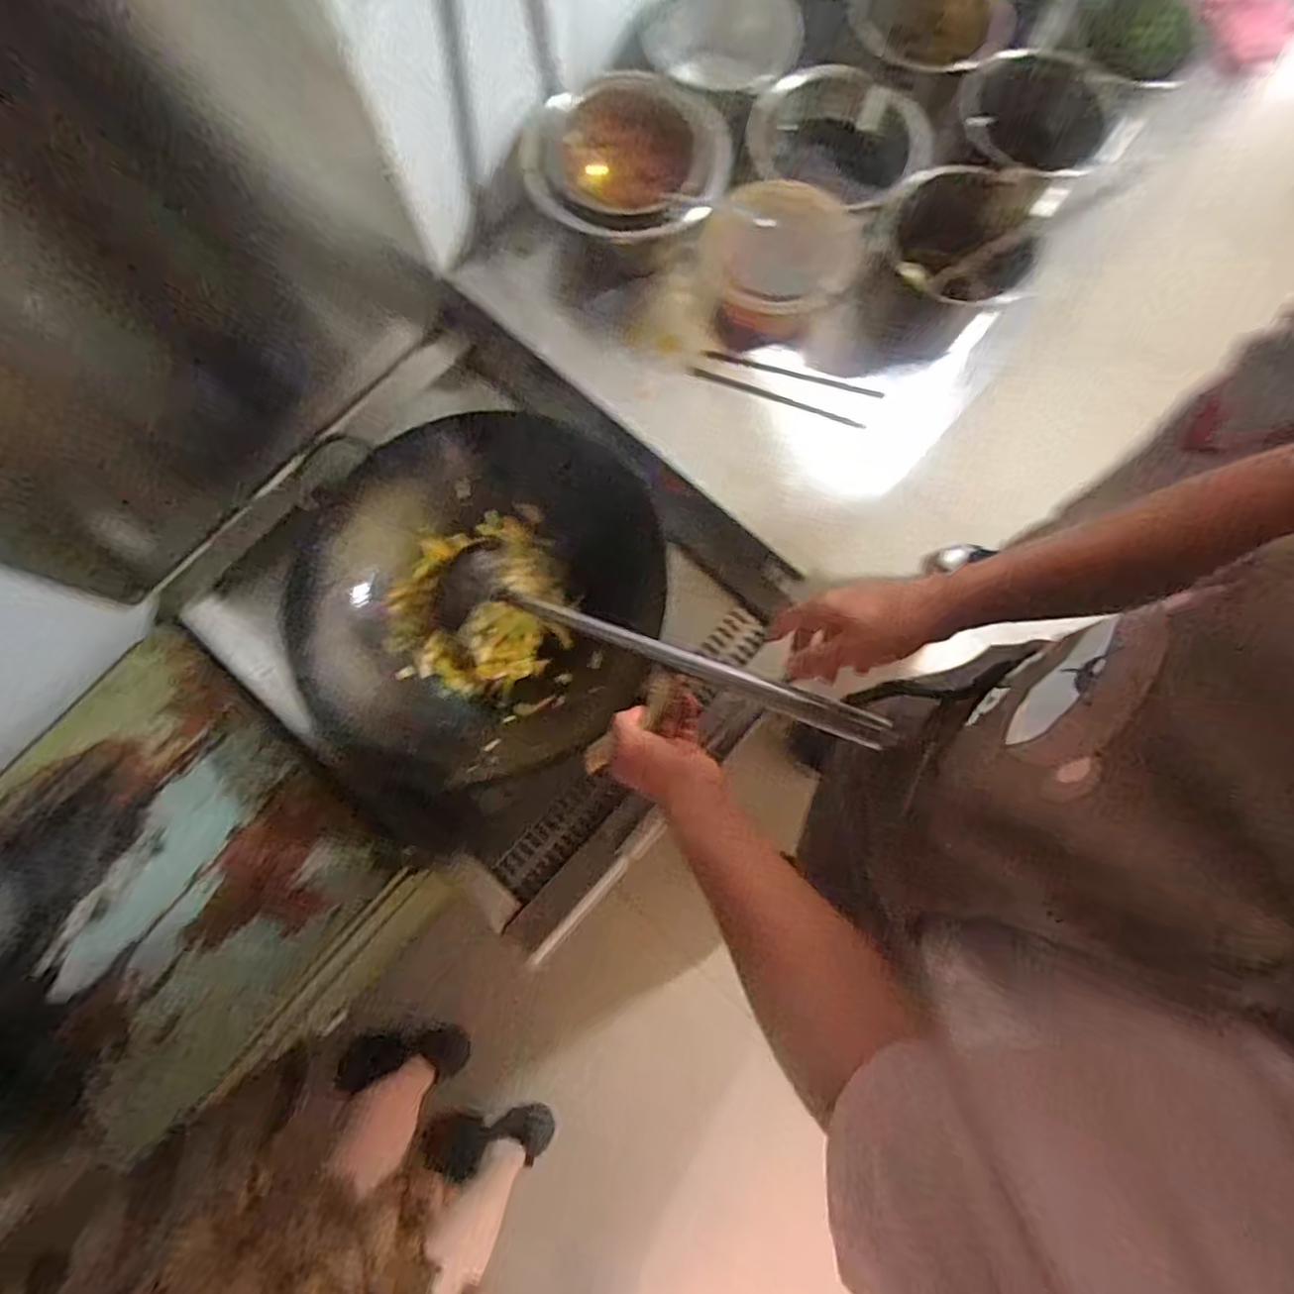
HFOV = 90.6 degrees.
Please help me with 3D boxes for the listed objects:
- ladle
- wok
[{"bbox_3d":[-0.031,-0.012,0.663,0.549,0.068,0.101,20,79,31],"label":"ladle"},{"bbox_3d":[-0.196,-0.058,0.753,0.405,0.119,0.398,-3,80,-1],"label":"wok"}]

